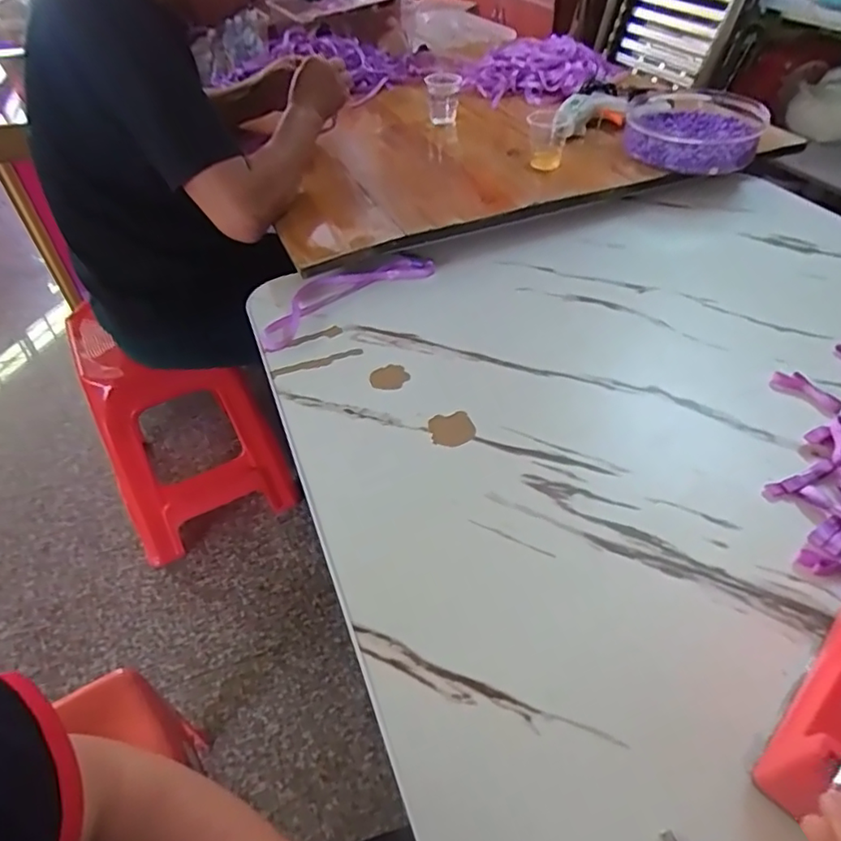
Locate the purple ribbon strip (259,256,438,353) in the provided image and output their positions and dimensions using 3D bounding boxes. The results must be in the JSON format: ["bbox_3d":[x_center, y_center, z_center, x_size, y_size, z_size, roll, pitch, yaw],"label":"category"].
[{"bbox_3d":[-0.097,-0.158,0.718,0.245,0.015,0.072,-32,52,-27],"label":"purple ribbon strip"}]

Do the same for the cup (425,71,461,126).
[{"bbox_3d":[0.039,-0.556,1.005,0.060,0.072,0.053,-1,45,1],"label":"cup"}]

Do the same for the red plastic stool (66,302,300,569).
[{"bbox_3d":[-0.517,0.014,1.257,0.327,0.454,0.321,-23,48,-20],"label":"red plastic stool"}]

